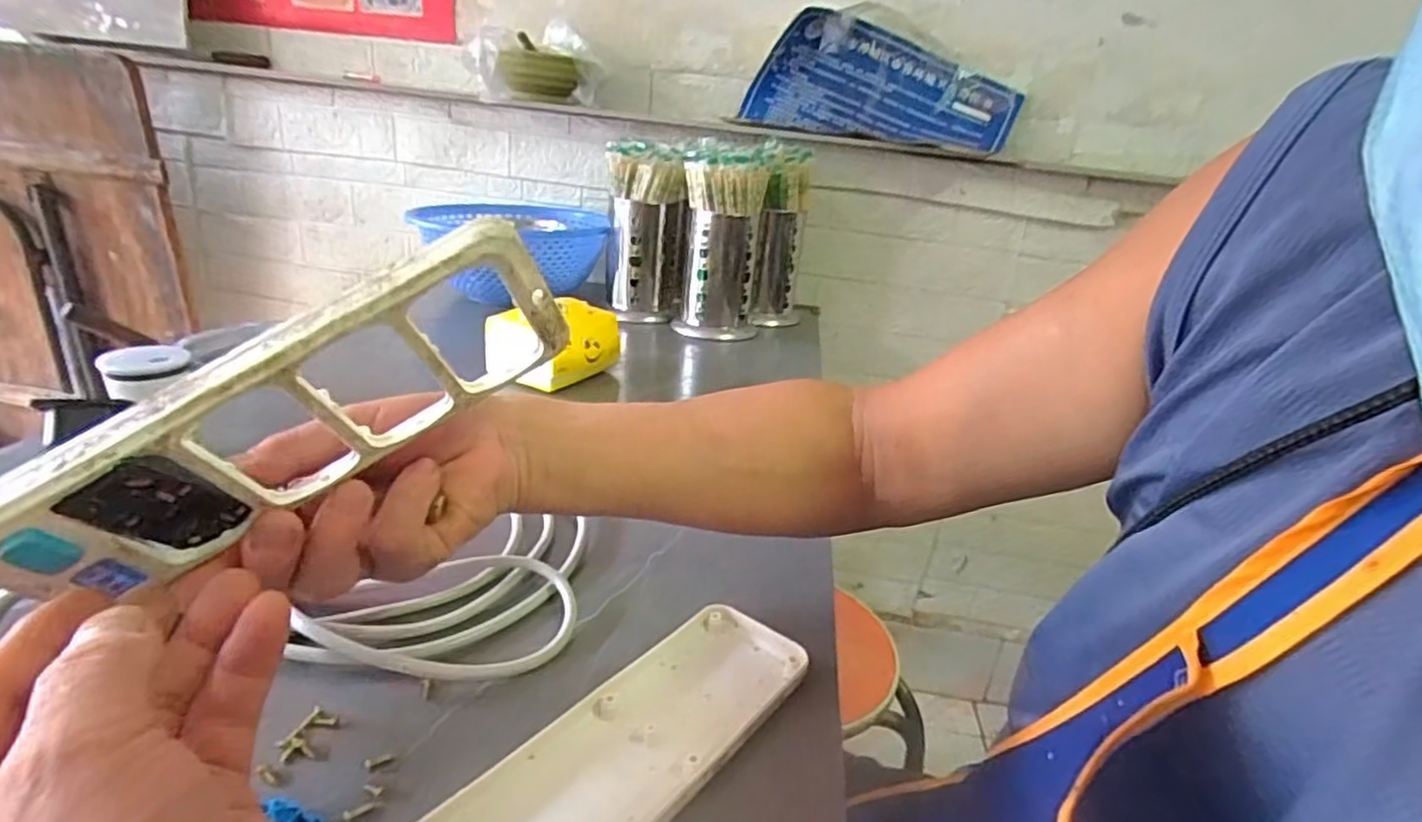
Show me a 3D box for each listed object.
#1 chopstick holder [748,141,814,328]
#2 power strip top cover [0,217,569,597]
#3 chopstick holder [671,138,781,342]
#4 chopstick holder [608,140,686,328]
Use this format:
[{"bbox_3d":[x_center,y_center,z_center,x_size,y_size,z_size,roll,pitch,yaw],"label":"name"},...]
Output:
[{"bbox_3d":[0.105,-0.245,1.002,0.078,0.247,0.081,3,22,-9],"label":"chopstick holder"},{"bbox_3d":[-0.147,0.003,0.252,0.197,0.065,0.013,-32,51,-9],"label":"power strip top cover"},{"bbox_3d":[0.016,-0.232,0.943,0.110,0.247,0.102,7,22,0],"label":"chopstick holder"},{"bbox_3d":[-0.092,-0.254,0.993,0.117,0.229,0.100,6,22,-3],"label":"chopstick holder"}]

